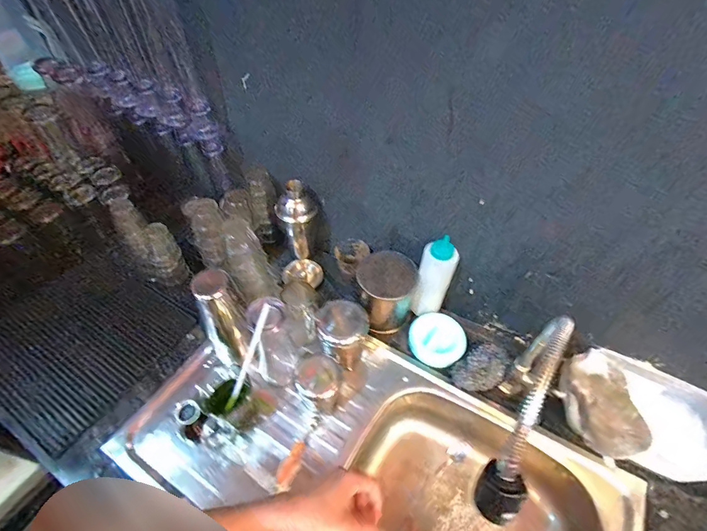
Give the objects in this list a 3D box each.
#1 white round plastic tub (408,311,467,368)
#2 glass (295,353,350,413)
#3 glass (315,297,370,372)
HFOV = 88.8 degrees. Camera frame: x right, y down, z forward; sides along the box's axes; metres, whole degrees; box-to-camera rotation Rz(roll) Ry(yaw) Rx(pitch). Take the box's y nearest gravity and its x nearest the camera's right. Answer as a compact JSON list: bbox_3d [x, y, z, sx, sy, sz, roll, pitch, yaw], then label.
[{"bbox_3d":[0.159,0.145,0.698,0.101,0.041,0.102,1,51,-1],"label":"white round plastic tub"},{"bbox_3d":[-0.052,0.209,0.614,0.074,0.116,0.076,1,51,-1],"label":"glass"},{"bbox_3d":[-0.014,0.134,0.641,0.082,0.161,0.075,1,51,-1],"label":"glass"}]

